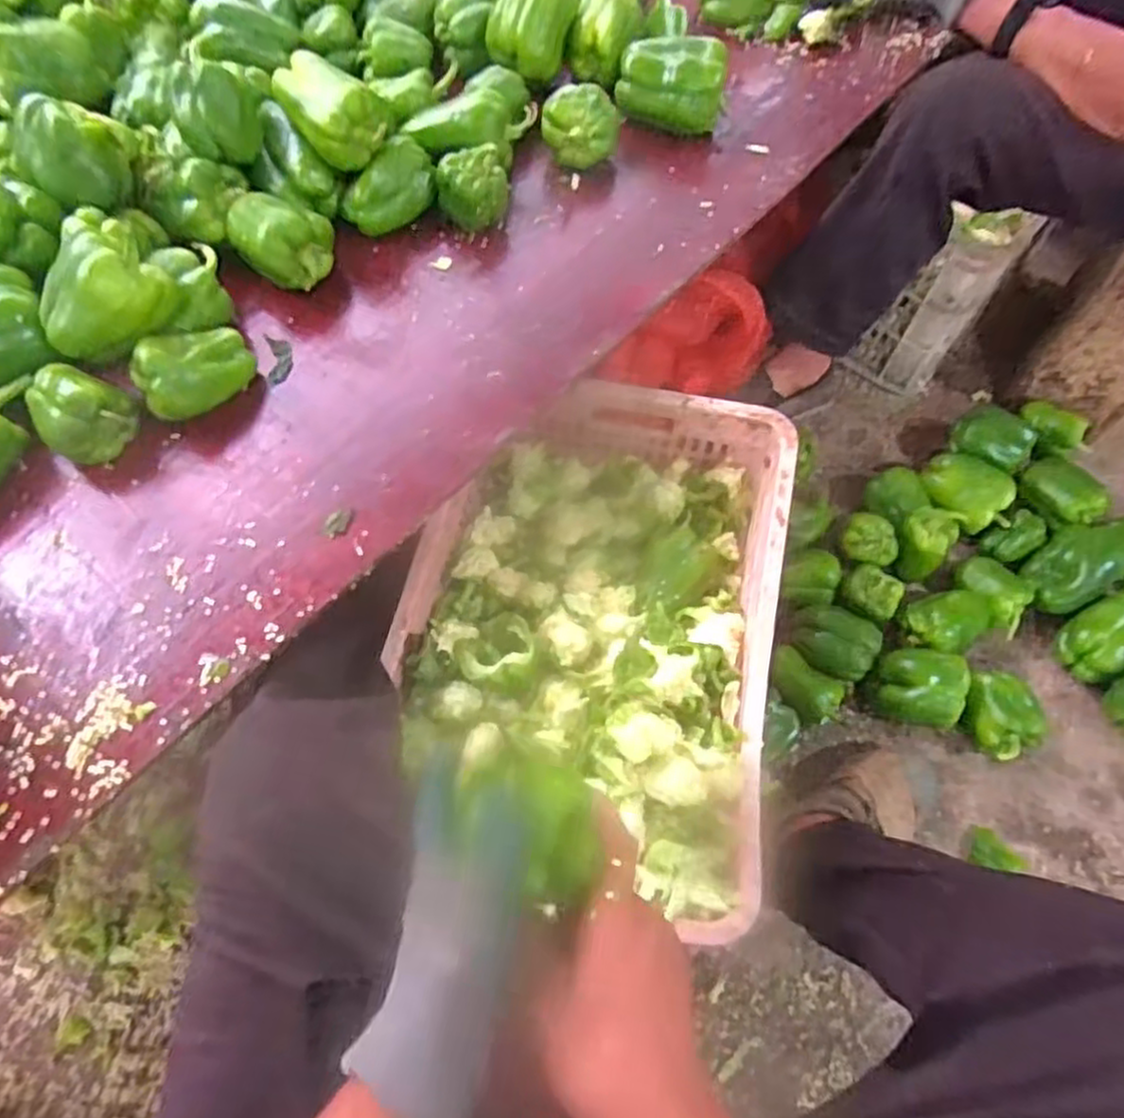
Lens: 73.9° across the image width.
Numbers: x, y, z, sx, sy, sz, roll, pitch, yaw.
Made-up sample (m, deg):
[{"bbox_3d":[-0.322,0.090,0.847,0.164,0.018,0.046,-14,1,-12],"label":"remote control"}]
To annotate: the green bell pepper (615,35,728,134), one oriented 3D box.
[{"bbox_3d":[0.129,-0.553,0.871,0.126,0.077,0.068,17,64,7],"label":"green bell pepper"}]

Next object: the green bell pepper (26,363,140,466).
[{"bbox_3d":[-0.411,-0.126,0.640,0.071,0.053,0.073,0,63,-1],"label":"green bell pepper"}]

